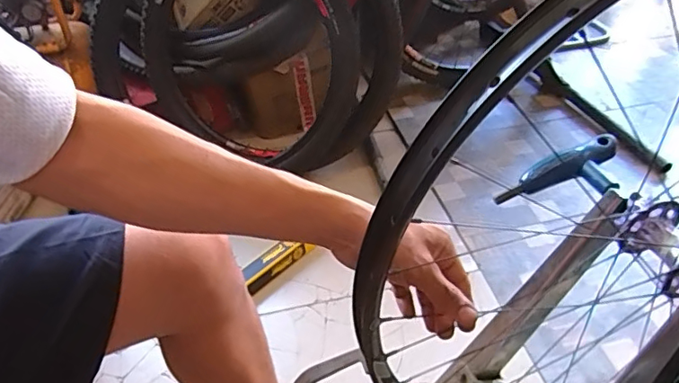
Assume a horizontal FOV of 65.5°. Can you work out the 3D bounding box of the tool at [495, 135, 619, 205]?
[{"bbox_3d":[0.238,-0.013,0.565,0.135,0.023,0.065,-22,40,11],"label":"tool"}]

